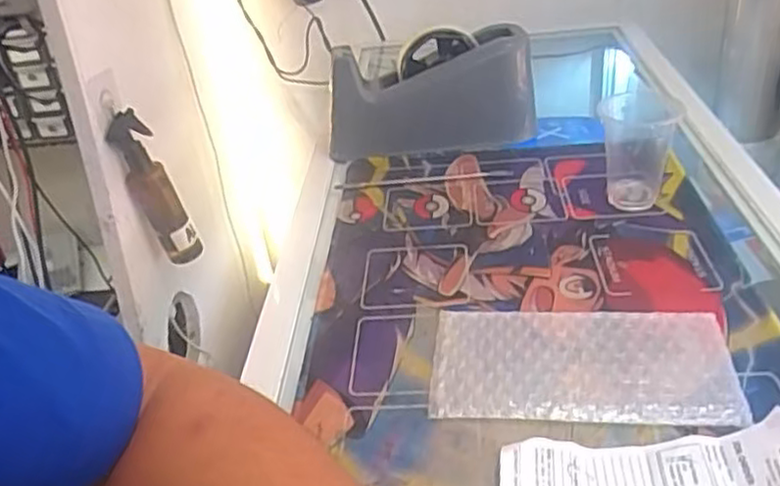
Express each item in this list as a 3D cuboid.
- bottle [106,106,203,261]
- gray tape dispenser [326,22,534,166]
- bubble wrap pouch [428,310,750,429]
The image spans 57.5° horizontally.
[{"bbox_3d":[-0.245,-0.054,0.739,0.038,0.167,0.038,-26,27,-14],"label":"bottle"},{"bbox_3d":[0.039,-0.155,0.697,0.198,0.093,0.088,-2,32,7],"label":"gray tape dispenser"},{"bbox_3d":[0.111,0.072,0.424,0.170,0.012,0.089,1,33,12],"label":"bubble wrap pouch"}]

